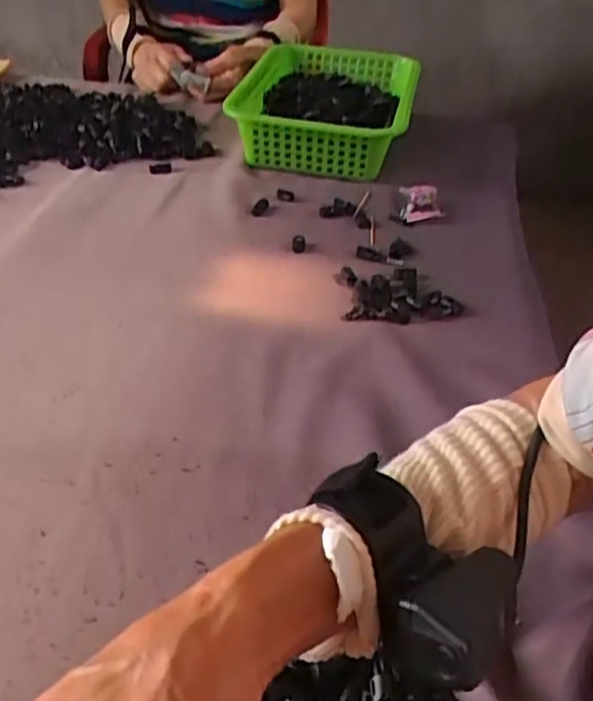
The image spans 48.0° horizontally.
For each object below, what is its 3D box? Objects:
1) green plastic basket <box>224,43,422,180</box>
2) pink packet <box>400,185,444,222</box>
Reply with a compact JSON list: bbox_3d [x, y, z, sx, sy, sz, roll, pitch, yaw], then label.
[{"bbox_3d":[0.045,-0.333,0.918,0.219,0.089,0.345,11,40,7],"label":"green plastic basket"},{"bbox_3d":[0.146,-0.173,0.771,0.043,0.021,0.046,-2,40,-7],"label":"pink packet"}]

